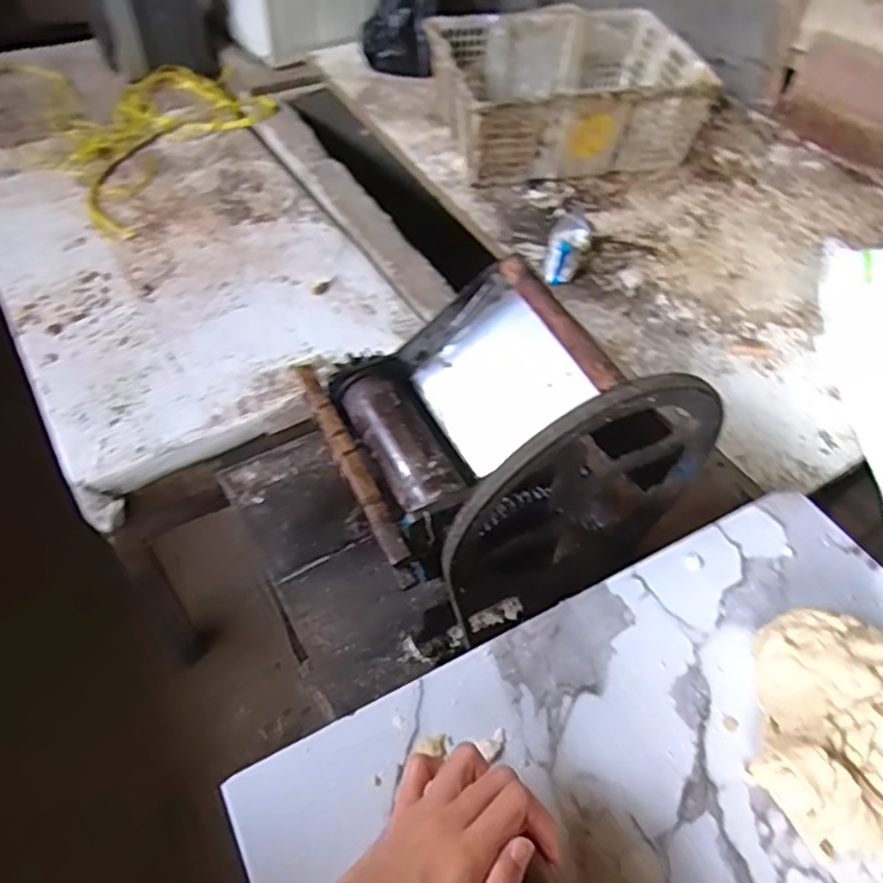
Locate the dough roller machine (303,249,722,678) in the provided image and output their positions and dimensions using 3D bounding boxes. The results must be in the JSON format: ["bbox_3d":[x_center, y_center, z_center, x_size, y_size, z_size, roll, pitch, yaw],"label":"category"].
[{"bbox_3d":[0.046,-0.013,0.598,0.280,0.258,0.257,-24,57,-20],"label":"dough roller machine"}]

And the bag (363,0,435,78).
[{"bbox_3d":[-0.061,-0.964,1.404,0.154,0.331,0.110,36,27,24],"label":"bag"}]

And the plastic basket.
[{"bbox_3d":[0.233,-0.659,1.270,0.457,0.183,0.350,-8,53,-9],"label":"plastic basket"}]

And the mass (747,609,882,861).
[{"bbox_3d":[0.266,0.180,0.400,0.141,0.065,0.140,1,49,-1],"label":"mass"}]

